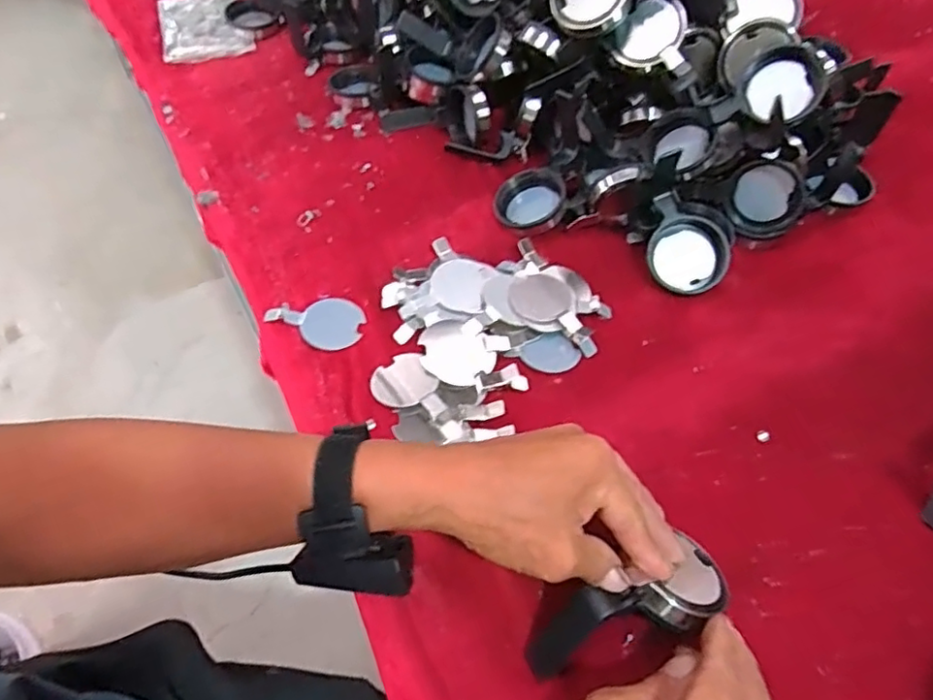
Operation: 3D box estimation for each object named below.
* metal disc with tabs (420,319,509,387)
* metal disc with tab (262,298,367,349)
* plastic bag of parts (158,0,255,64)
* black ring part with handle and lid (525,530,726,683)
[{"bbox_3d":[-0.007,-0.001,0.497,0.064,0.007,0.062,0,55,-1],"label":"metal disc with tabs"},{"bbox_3d":[-0.126,-0.021,0.514,0.079,0.006,0.051,-12,56,-9],"label":"metal disc with tab"},{"bbox_3d":[-0.344,-0.426,0.796,0.109,0.016,0.137,-16,57,-12],"label":"plastic bag of parts"},{"bbox_3d":[0.096,0.154,0.367,0.129,0.044,0.045,-17,54,-10],"label":"black ring part with handle and lid"}]

